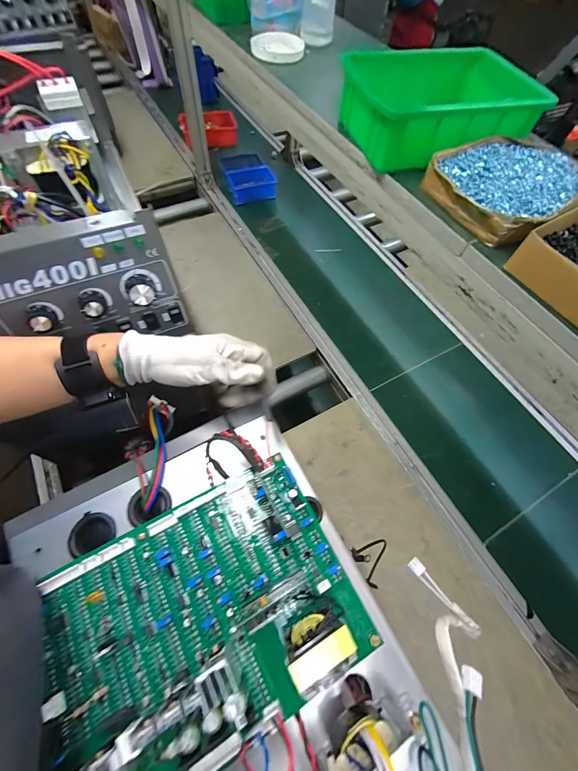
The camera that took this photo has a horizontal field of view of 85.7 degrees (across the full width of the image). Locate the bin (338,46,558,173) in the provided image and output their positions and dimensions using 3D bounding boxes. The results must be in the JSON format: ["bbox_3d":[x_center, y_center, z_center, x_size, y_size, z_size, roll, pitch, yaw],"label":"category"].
[{"bbox_3d":[0.205,-0.402,0.448,0.236,0.072,0.202,-15,65,-11],"label":"bin"}]

